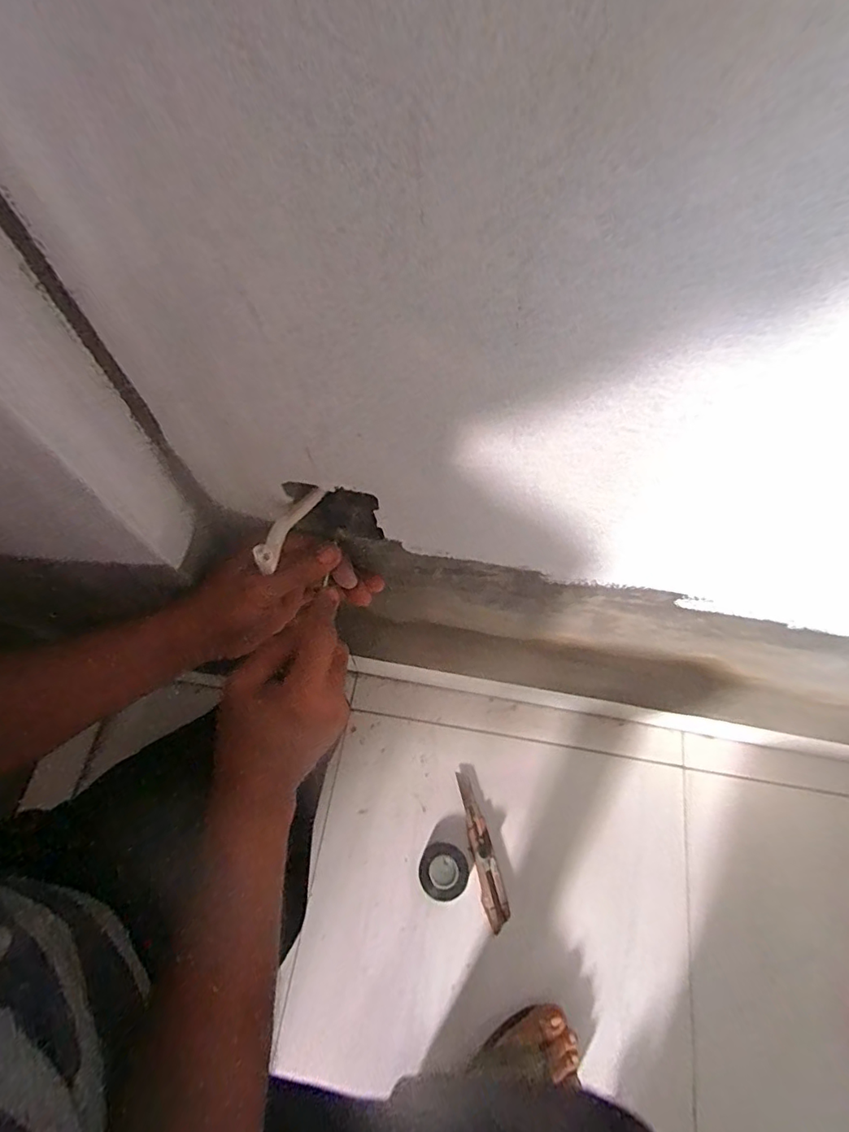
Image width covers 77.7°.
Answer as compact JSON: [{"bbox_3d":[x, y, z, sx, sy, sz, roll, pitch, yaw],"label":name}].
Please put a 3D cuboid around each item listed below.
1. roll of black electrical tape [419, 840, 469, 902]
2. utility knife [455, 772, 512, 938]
[{"bbox_3d":[0.026,0.413,0.713,0.065,0.014,0.067,0,68,0],"label":"roll of black electrical tape"},{"bbox_3d":[0.077,0.390,0.727,0.032,0.019,0.191,-14,67,-7],"label":"utility knife"}]

